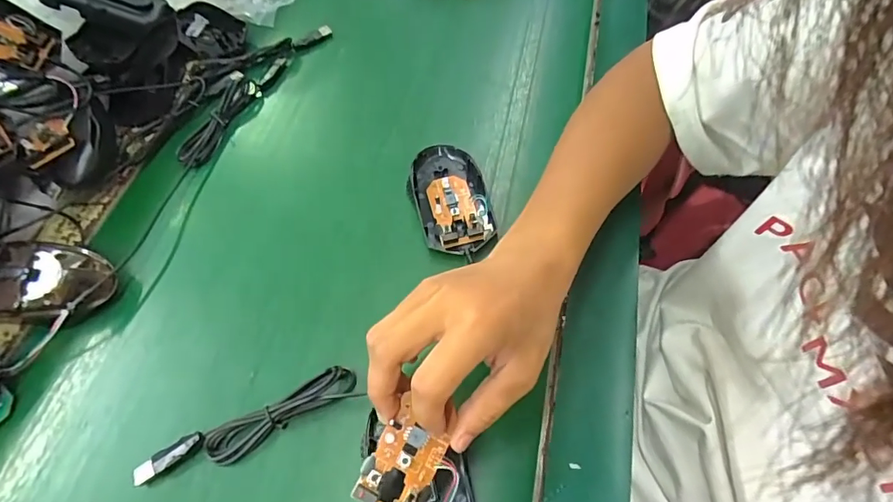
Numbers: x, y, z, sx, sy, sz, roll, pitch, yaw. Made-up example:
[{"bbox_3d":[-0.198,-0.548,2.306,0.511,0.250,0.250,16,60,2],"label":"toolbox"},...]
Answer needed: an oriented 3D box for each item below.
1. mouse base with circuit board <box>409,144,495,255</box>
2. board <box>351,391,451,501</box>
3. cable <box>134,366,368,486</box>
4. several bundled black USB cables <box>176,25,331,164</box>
[{"bbox_3d":[0.003,-0.047,0.417,0.059,0.015,0.112,-14,60,-4],"label":"mouse base with circuit board"},{"bbox_3d":[-0.023,0.117,0.264,0.038,0.012,0.054,30,66,19],"label":"board"},{"bbox_3d":[-0.133,0.119,0.324,0.150,0.017,0.027,-24,62,-10],"label":"cable"},{"bbox_3d":[-0.203,-0.172,0.500,0.040,0.021,0.219,23,64,16],"label":"several bundled black USB cables"}]

